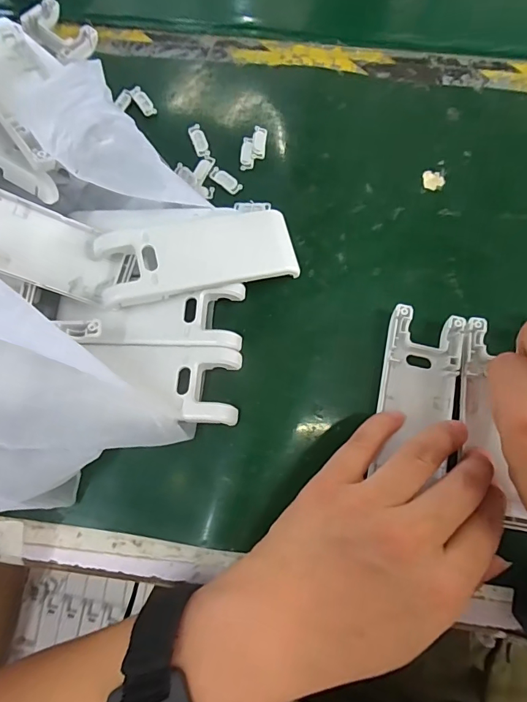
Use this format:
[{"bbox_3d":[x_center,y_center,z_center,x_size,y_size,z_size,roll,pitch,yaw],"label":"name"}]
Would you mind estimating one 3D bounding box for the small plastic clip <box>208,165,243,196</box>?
[{"bbox_3d":[-0.023,-0.105,0.268,0.024,0.004,0.009,44,81,10],"label":"small plastic clip"}]

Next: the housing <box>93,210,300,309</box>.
[{"bbox_3d":[-0.034,-0.050,0.234,0.101,0.012,0.042,-15,76,-18],"label":"housing"}]

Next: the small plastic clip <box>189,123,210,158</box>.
[{"bbox_3d":[-0.041,-0.133,0.276,0.009,0.004,0.024,-20,77,-4],"label":"small plastic clip"}]

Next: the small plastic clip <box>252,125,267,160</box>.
[{"bbox_3d":[-0.003,-0.130,0.271,0.008,0.004,0.021,4,76,2],"label":"small plastic clip"}]

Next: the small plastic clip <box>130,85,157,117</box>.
[{"bbox_3d":[-0.078,-0.163,0.285,0.009,0.004,0.023,-33,78,-7],"label":"small plastic clip"}]

